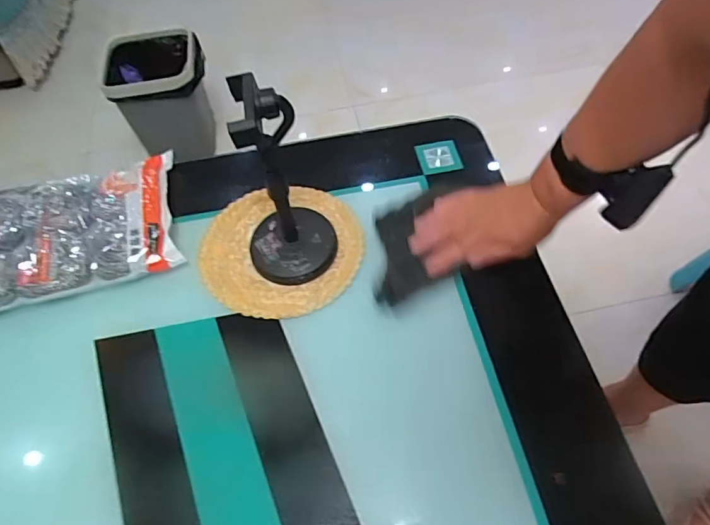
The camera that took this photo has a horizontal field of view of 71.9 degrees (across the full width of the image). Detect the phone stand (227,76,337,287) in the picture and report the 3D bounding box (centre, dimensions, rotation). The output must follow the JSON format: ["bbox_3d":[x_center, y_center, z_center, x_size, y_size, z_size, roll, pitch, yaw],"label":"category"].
[{"bbox_3d":[-0.079,-0.075,0.514,0.098,0.229,0.095,-18,58,-8],"label":"phone stand"}]

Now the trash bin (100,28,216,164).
[{"bbox_3d":[-0.526,-0.467,1.376,0.255,0.271,0.261,-16,57,-7],"label":"trash bin"}]

